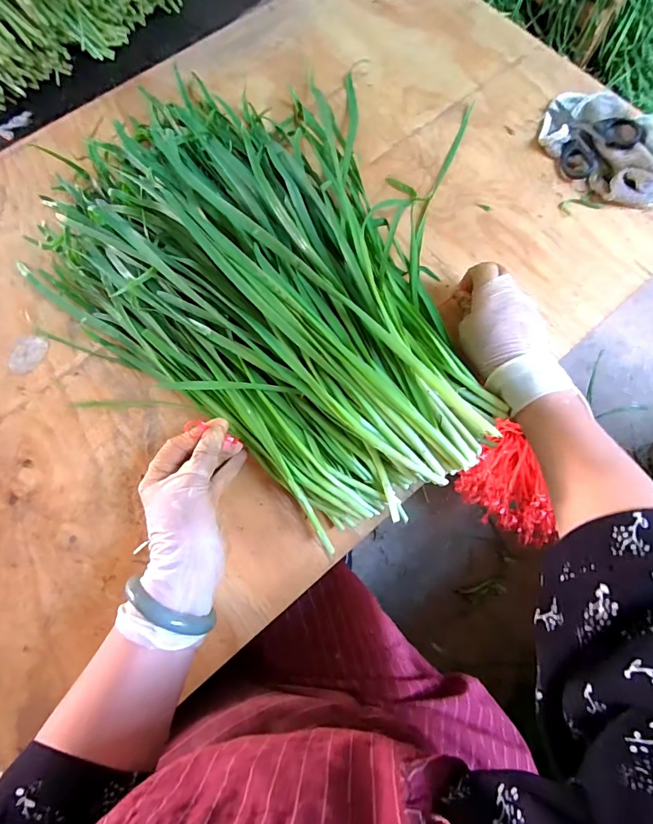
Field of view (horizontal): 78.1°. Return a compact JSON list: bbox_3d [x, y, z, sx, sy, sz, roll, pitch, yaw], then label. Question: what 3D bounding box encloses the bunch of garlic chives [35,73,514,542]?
[{"bbox_3d":[-0.038,-0.162,0.378,0.481,0.097,0.364,39,78,12],"label":"bunch of garlic chives"}]

